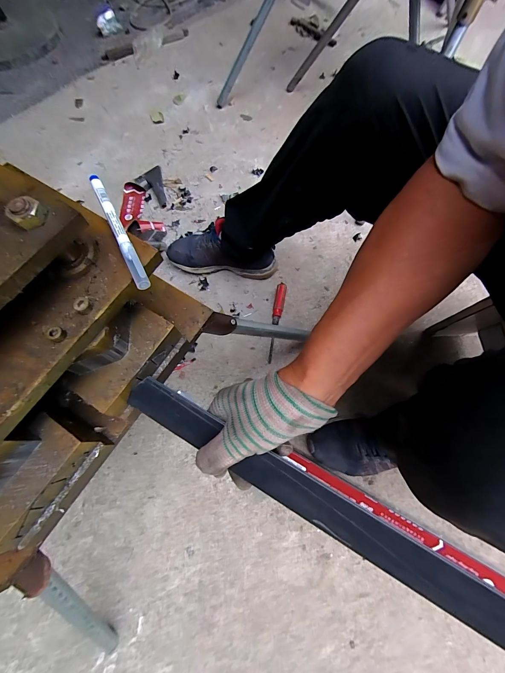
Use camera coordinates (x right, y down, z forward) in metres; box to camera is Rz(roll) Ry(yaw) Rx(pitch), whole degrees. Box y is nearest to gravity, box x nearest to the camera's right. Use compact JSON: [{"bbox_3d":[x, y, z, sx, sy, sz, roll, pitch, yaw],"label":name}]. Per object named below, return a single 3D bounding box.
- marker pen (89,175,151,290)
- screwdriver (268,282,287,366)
[{"bbox_3d":[-0.124,-0.101,0.257,0.012,0.008,0.139,-28,71,-7],"label":"marker pen"},{"bbox_3d":[0.057,-0.038,0.691,0.024,0.024,0.193,11,76,6],"label":"screwdriver"}]

